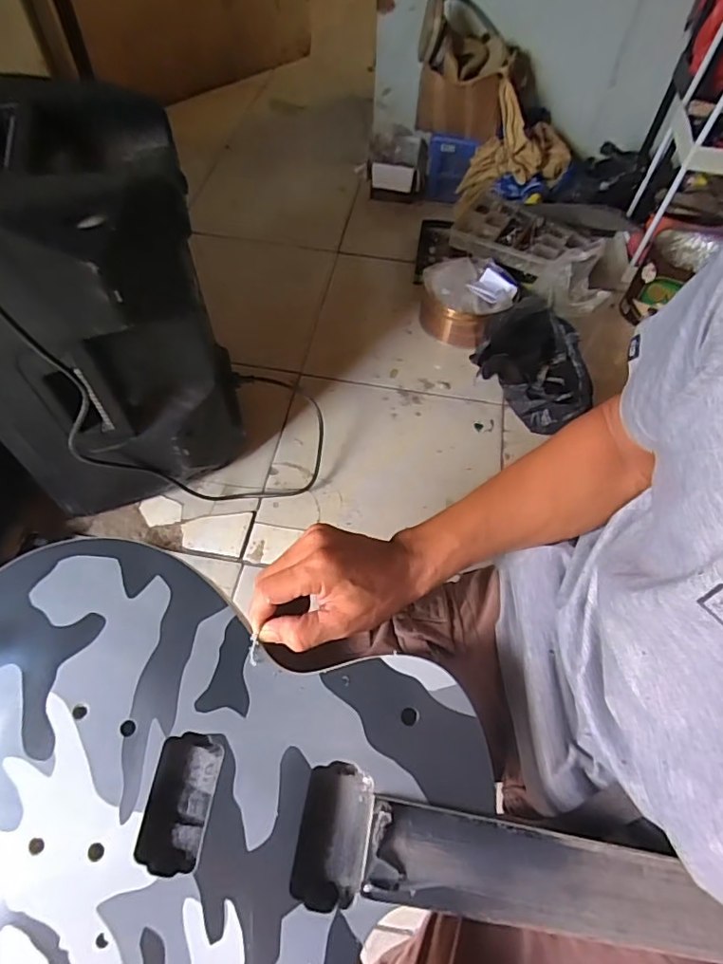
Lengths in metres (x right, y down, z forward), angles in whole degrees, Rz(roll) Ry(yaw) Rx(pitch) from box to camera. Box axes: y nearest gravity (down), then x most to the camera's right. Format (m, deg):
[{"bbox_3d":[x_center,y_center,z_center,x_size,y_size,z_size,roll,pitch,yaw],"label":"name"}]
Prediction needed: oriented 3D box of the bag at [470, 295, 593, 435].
[{"bbox_3d":[0.329,-0.225,0.984,0.214,0.167,0.256,28,61,15],"label":"bag"}]

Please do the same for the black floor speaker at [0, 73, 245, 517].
[{"bbox_3d":[-0.344,-0.209,0.704,0.288,0.451,0.297,-11,58,-9],"label":"black floor speaker"}]

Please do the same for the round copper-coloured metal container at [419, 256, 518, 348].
[{"bbox_3d":[0.216,-0.380,1.111,0.180,0.116,0.174,1,57,-1],"label":"round copper-coloured metal container"}]

